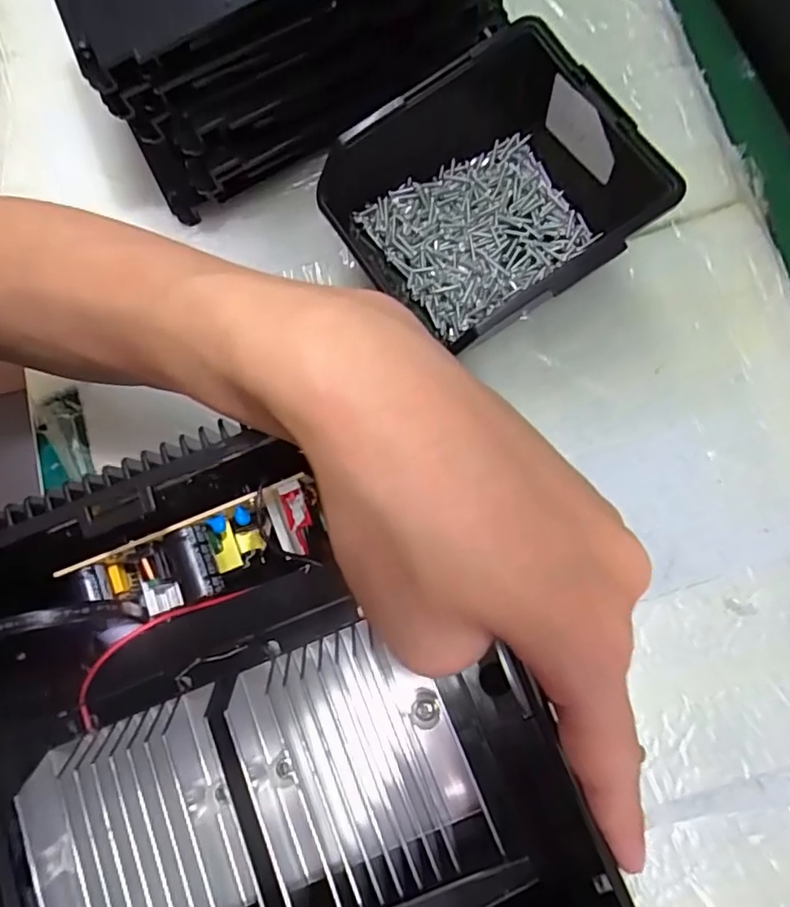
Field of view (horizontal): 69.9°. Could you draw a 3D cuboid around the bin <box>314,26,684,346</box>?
[{"bbox_3d":[0.046,-0.126,0.281,0.133,0.060,0.126,-33,80,-2],"label":"bin"}]

